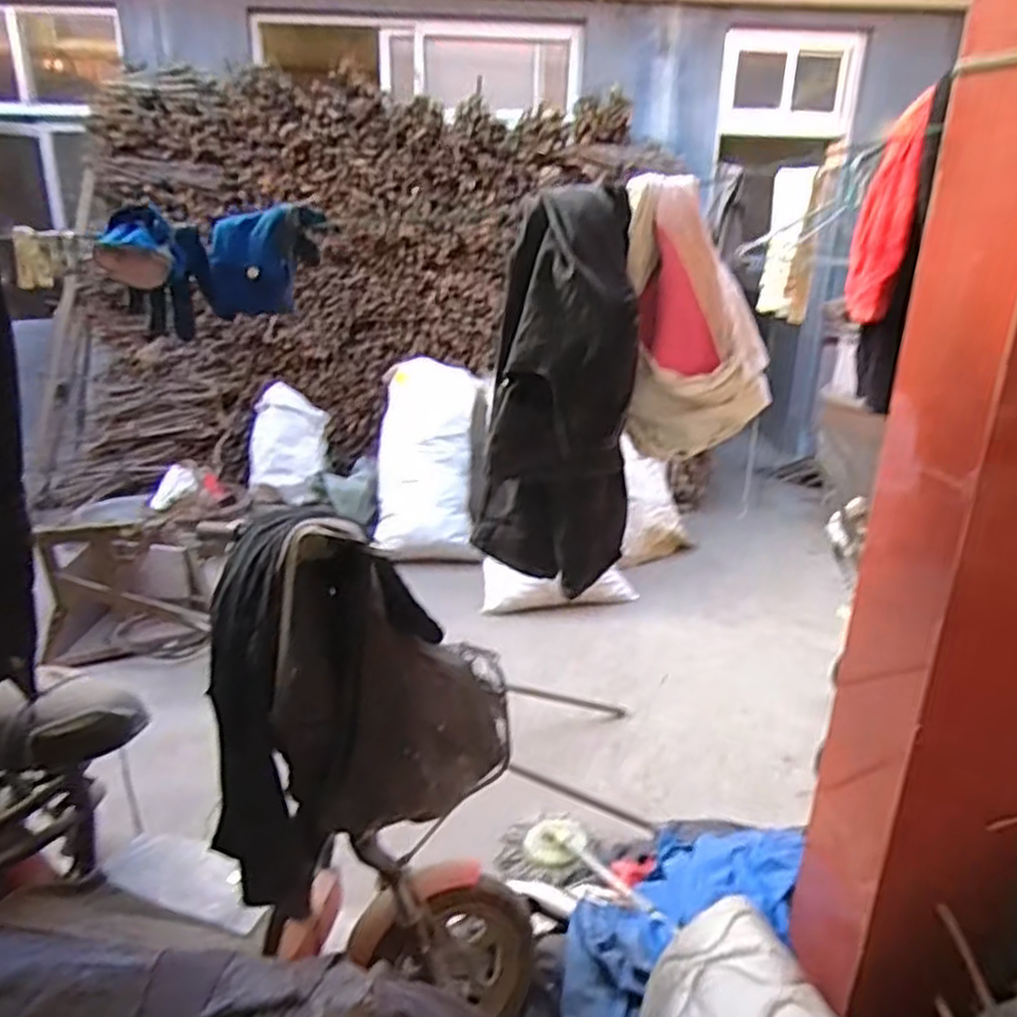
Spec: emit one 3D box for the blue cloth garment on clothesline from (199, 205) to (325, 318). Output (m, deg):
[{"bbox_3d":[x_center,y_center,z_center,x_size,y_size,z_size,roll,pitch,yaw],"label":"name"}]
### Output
[{"bbox_3d":[-0.315,-0.323,0.956,0.106,0.123,0.147,6,20,14],"label":"blue cloth garment on clothesline"}]

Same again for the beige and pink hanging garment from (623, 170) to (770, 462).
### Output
[{"bbox_3d":[0.242,-0.237,0.937,0.182,0.323,0.101,-1,20,-8],"label":"beige and pink hanging garment"}]

